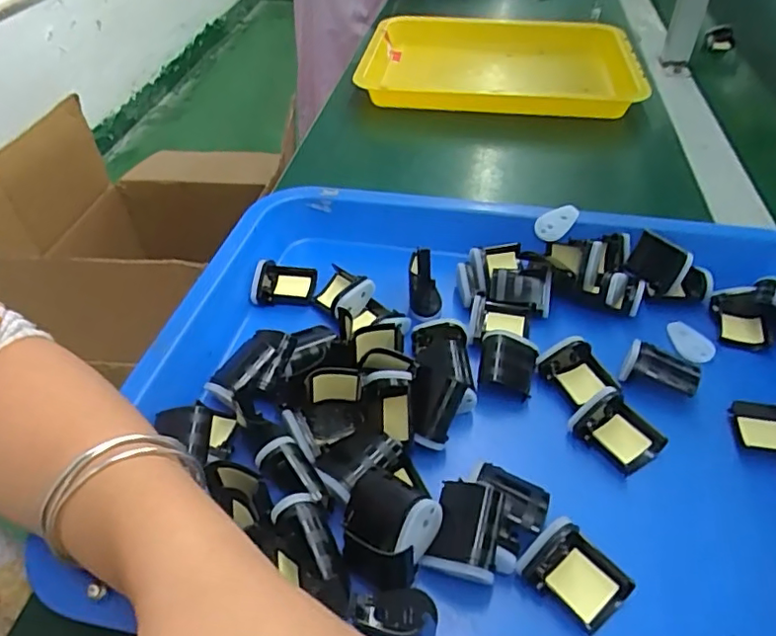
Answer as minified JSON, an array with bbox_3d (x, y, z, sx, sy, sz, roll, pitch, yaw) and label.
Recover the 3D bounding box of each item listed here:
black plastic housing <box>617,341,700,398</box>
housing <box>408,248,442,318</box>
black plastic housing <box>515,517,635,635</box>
[{"bbox_3d":[0.168,0.031,0.352,0.042,0.019,0.026,20,48,20],"label":"black plastic housing"},{"bbox_3d":[0.027,-0.026,0.406,0.024,0.034,0.035,1,44,2],"label":"housing"},{"bbox_3d":[0.087,0.118,0.265,0.035,0.021,0.043,-34,53,-29],"label":"black plastic housing"}]

